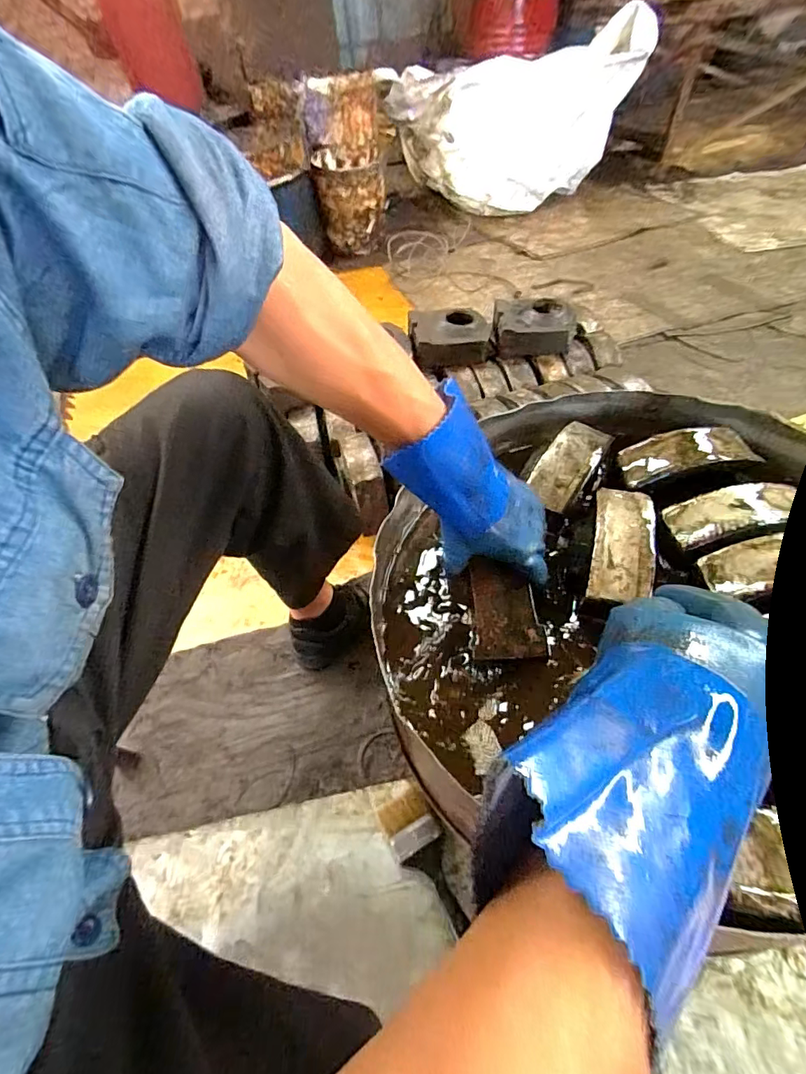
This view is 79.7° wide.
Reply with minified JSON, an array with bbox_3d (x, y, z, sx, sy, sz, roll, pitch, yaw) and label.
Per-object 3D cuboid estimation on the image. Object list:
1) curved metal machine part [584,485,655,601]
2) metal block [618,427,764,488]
[{"bbox_3d":[0.235,0.000,0.514,0.060,0.021,0.156,11,52,16],"label":"curved metal machine part"},{"bbox_3d":[0.342,-0.102,0.583,0.153,0.025,0.061,-10,49,-2],"label":"metal block"}]

